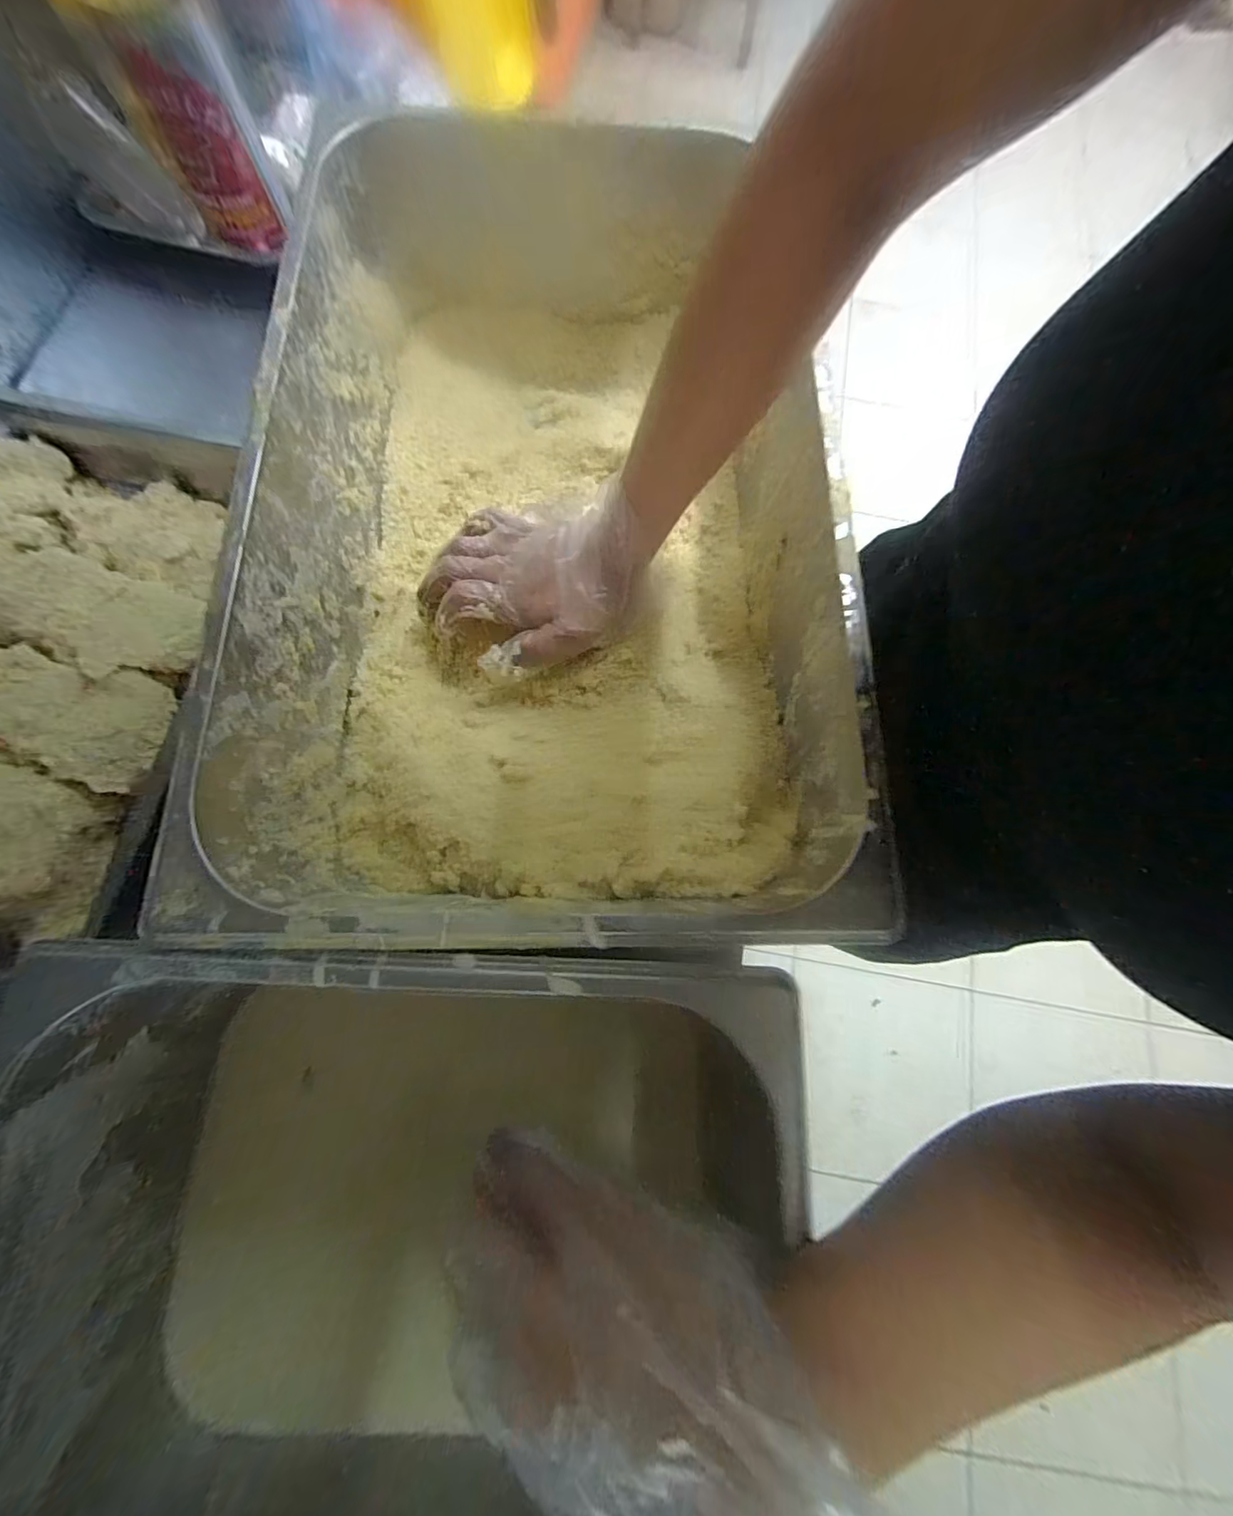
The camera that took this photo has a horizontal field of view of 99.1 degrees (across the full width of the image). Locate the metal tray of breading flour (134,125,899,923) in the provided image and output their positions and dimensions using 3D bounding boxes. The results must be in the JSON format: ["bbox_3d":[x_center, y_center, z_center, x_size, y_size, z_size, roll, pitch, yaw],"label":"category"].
[{"bbox_3d":[-0.038,-0.153,0.347,0.305,0.132,0.513,0,71,-3],"label":"metal tray of breading flour"}]

